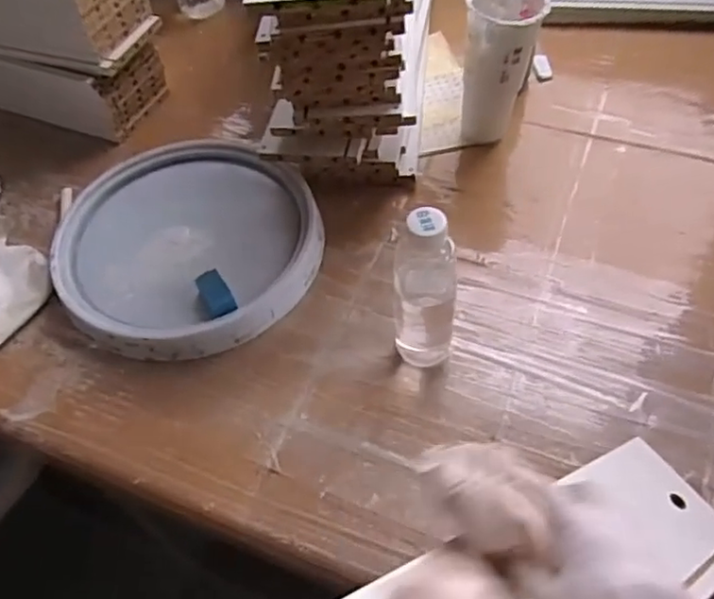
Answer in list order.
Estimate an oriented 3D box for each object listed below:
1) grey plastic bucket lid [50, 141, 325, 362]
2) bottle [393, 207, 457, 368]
[{"bbox_3d":[-0.193,-0.079,0.738,0.288,0.039,0.313,-2,53,3],"label":"grey plastic bucket lid"},{"bbox_3d":[0.060,0.002,0.565,0.056,0.189,0.047,3,54,7],"label":"bottle"}]

